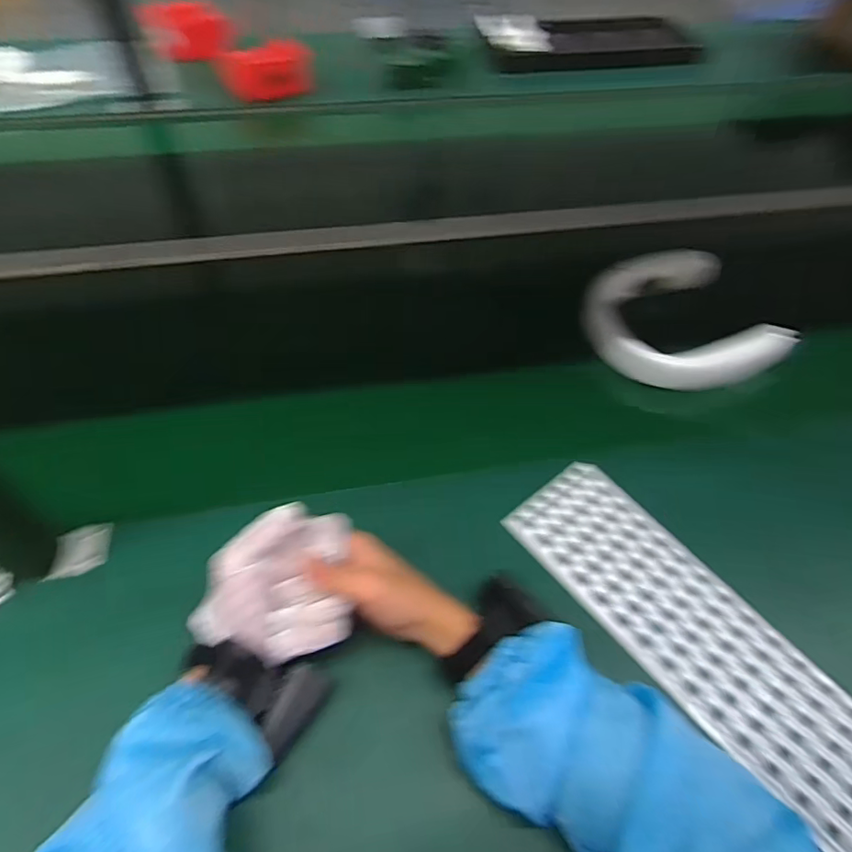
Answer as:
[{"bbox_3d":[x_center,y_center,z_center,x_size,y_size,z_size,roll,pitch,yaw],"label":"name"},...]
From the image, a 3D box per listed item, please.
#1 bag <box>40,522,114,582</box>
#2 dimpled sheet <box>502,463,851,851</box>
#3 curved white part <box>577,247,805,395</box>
[{"bbox_3d":[-0.304,0.110,0.468,0.044,0.009,0.049,-7,55,-7],"label":"bag"},{"bbox_3d":[0.229,0.176,0.445,0.111,0.008,0.349,-33,61,-23],"label":"dimpled sheet"},{"bbox_3d":[0.303,-0.143,0.672,0.194,0.068,0.219,-13,56,-11],"label":"curved white part"}]

